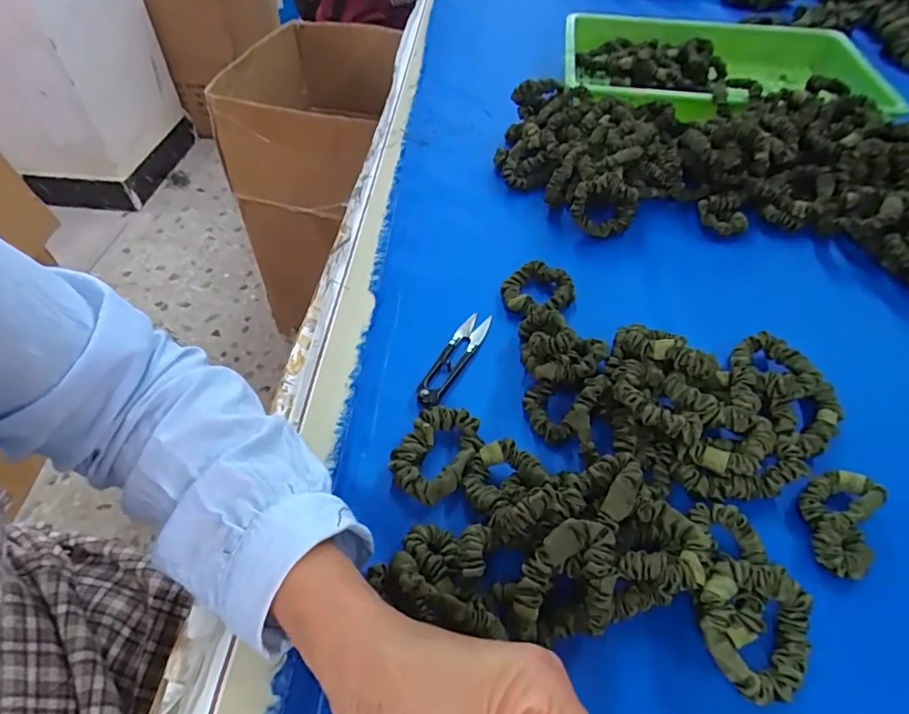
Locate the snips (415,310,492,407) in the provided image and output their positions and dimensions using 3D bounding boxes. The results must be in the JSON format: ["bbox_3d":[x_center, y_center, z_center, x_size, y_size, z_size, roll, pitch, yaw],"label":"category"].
[{"bbox_3d":[-0.001,0.001,0.414,0.021,0.012,0.102,21,51,17],"label":"snips"}]

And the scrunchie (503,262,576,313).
[{"bbox_3d":[0.071,-0.058,0.457,0.058,0.016,0.054,21,51,17],"label":"scrunchie"}]

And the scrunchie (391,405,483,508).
[{"bbox_3d":[-0.013,0.061,0.346,0.045,0.017,0.068,24,52,20],"label":"scrunchie"}]

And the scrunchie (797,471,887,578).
[{"bbox_3d":[0.230,0.096,0.319,0.039,0.025,0.066,26,52,20],"label":"scrunchie"}]

